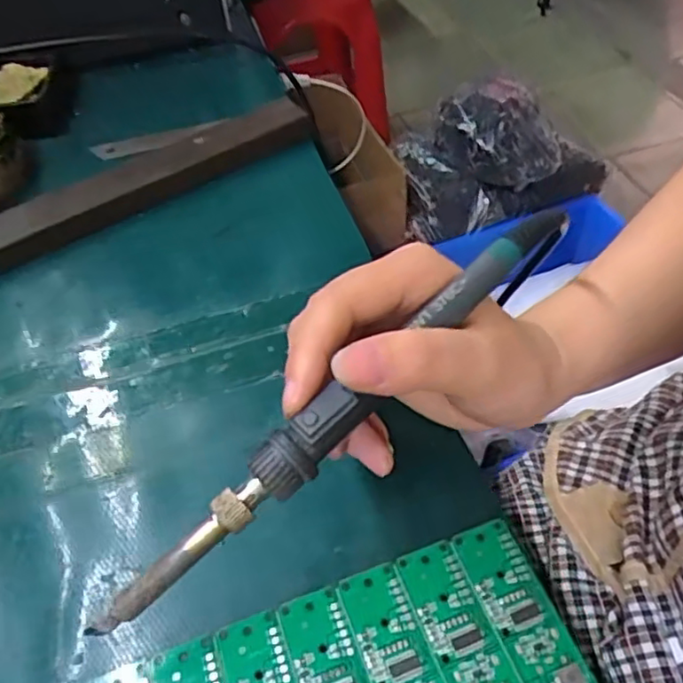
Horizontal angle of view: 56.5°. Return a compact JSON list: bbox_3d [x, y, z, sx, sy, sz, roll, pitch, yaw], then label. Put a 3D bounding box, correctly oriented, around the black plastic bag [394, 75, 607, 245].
[{"bbox_3d":[0.260,-0.323,1.084,0.362,0.156,0.189,-15,50,-10],"label":"black plastic bag"}]

